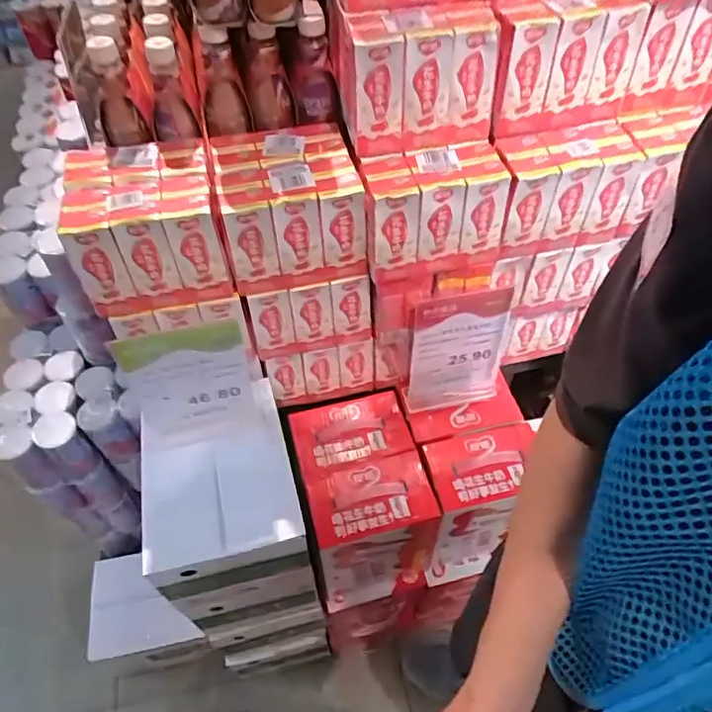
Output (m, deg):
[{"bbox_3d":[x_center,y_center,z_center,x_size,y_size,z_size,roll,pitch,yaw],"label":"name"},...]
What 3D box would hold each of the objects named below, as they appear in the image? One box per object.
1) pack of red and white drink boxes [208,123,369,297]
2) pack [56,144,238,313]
[{"bbox_3d":[-0.085,-0.190,0.721,0.164,0.127,0.147,-11,53,-8],"label":"pack of red and white drink boxes"},{"bbox_3d":[-0.254,-0.161,0.695,0.163,0.131,0.144,-12,53,-9],"label":"pack"}]

